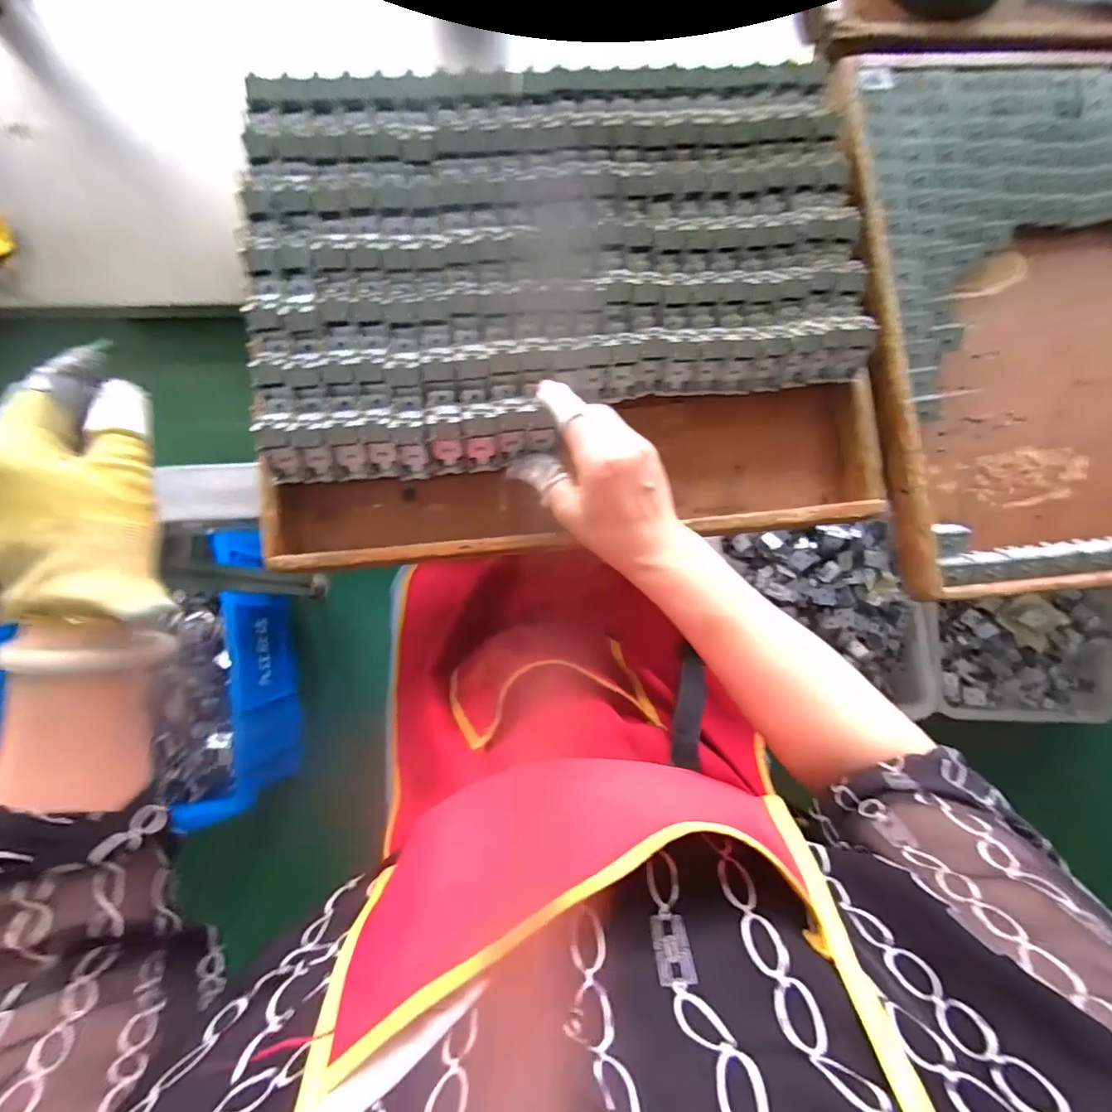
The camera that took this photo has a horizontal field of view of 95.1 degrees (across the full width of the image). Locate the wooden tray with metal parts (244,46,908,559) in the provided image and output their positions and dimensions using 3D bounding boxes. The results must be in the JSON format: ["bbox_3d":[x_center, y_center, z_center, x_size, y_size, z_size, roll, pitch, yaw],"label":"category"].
[{"bbox_3d":[0.016,-0.202,0.421,0.495,0.077,0.380,-6,84,-5],"label":"wooden tray with metal parts"}]

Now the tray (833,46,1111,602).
[{"bbox_3d":[0.476,-0.223,0.474,0.411,0.061,0.489,-4,84,-5],"label":"tray"}]

